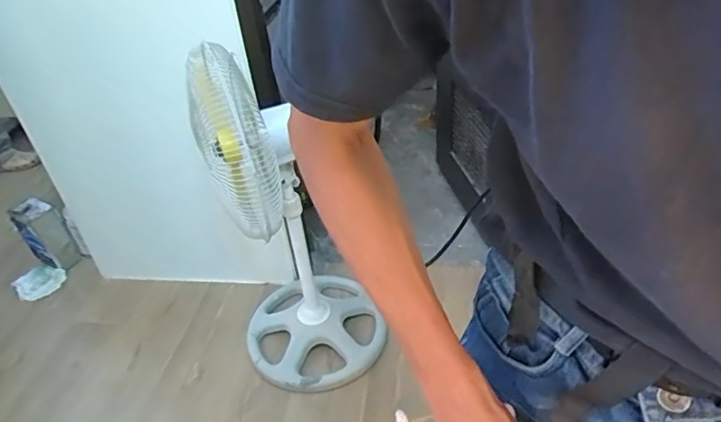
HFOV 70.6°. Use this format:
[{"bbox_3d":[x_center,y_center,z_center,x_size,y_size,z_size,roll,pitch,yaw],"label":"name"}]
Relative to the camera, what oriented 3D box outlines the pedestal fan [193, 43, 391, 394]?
[{"bbox_3d":[-0.159,0.027,1.292,0.385,0.889,0.396,-14,39,-12],"label":"pedestal fan"}]

